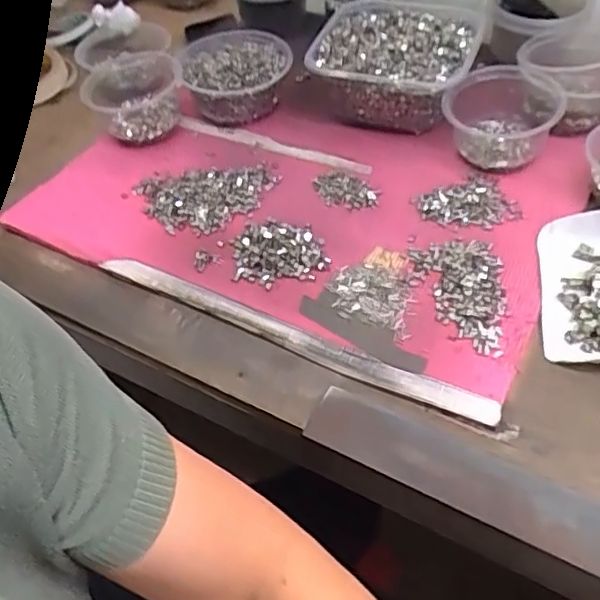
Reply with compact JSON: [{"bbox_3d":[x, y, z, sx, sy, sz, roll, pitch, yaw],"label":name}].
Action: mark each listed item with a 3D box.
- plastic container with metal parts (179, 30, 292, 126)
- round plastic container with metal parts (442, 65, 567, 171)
[{"bbox_3d":[-0.071,-0.257,0.740,0.127,0.059,0.118,-5,50,2],"label":"plastic container with metal parts"},{"bbox_3d":[0.204,-0.189,0.649,0.112,0.068,0.091,7,51,12],"label":"round plastic container with metal parts"}]

